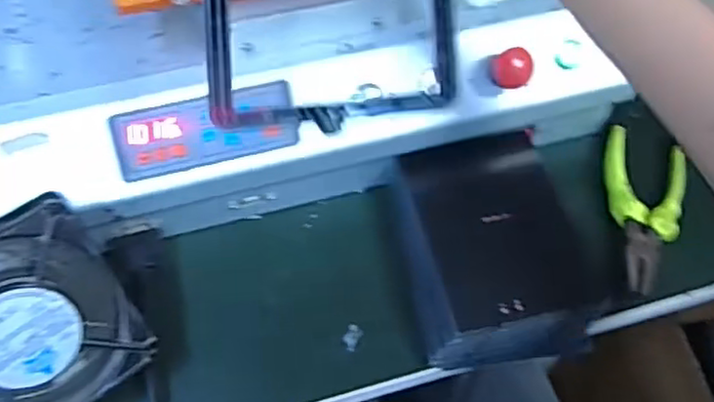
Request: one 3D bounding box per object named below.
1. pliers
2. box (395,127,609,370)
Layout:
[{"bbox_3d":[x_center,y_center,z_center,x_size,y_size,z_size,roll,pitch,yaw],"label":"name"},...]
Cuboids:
[{"bbox_3d":[0.213,0.006,0.503,0.057,0.015,0.137,15,58,9],"label":"pliers"},{"bbox_3d":[0.098,0.026,0.479,0.122,0.043,0.164,-7,57,-5],"label":"box"}]

